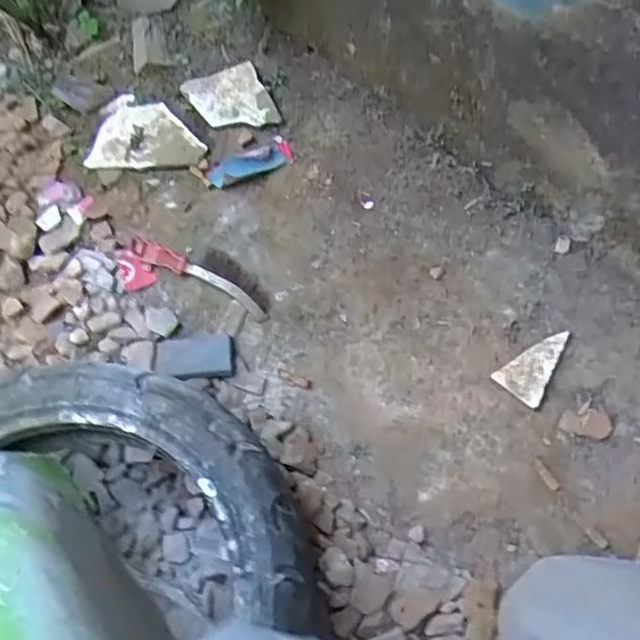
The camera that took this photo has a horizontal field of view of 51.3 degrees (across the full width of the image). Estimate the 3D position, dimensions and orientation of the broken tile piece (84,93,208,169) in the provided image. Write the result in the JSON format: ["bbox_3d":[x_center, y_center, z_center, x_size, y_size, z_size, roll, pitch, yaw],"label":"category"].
[{"bbox_3d":[-0.256,-0.285,1.018,0.188,0.013,0.125,7,70,16],"label":"broken tile piece"}]

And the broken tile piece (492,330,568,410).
[{"bbox_3d":[0.241,0.048,0.769,0.057,0.007,0.092,22,74,21],"label":"broken tile piece"}]

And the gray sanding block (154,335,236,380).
[{"bbox_3d":[-0.157,0.049,0.831,0.101,0.026,0.055,0,61,2],"label":"gray sanding block"}]

